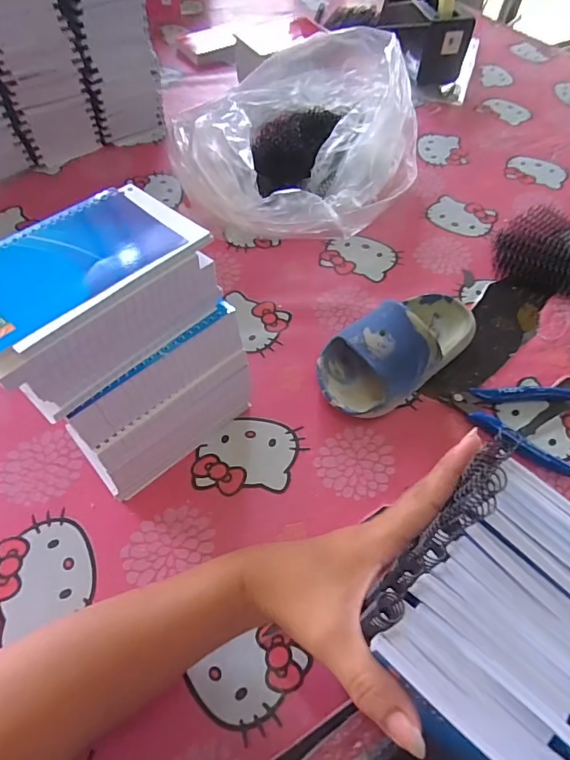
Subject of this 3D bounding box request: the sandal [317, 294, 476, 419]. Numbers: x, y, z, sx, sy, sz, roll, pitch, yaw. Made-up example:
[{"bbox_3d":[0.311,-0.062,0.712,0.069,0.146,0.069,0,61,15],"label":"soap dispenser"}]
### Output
[{"bbox_3d":[0.109,-0.036,0.435,0.174,0.059,0.079,-30,61,-22],"label":"sandal"}]

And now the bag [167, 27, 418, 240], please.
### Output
[{"bbox_3d":[0.016,-0.296,0.565,0.247,0.134,0.270,28,58,17],"label":"bag"}]

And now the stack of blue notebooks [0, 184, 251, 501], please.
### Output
[{"bbox_3d":[-0.118,-0.018,0.344,0.144,0.176,0.107,-37,64,-26],"label":"stack of blue notebooks"}]

